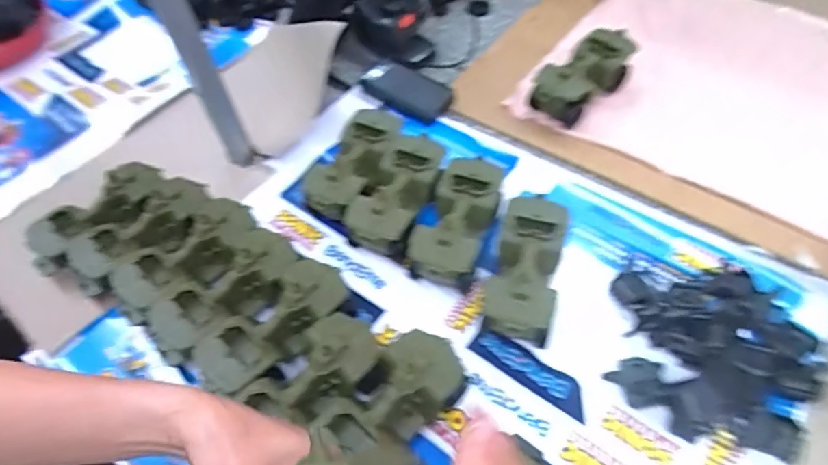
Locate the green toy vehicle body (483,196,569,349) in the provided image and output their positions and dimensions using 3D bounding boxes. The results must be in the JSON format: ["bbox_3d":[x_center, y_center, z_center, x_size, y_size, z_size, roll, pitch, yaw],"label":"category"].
[{"bbox_3d":[0.132,0.046,0.626,0.078,0.079,0.177,11,56,13],"label":"green toy vehicle body"}]

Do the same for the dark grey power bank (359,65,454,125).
[{"bbox_3d":[-0.011,-0.238,0.882,0.164,0.021,0.078,33,63,25],"label":"dark grey power bank"}]

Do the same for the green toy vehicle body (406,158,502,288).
[{"bbox_3d":[0.057,-0.011,0.673,0.081,0.079,0.176,16,57,16],"label":"green toy vehicle body"}]

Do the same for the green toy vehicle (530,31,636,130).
[{"bbox_3d":[0.264,-0.237,0.813,0.169,0.078,0.074,-34,59,-19],"label":"green toy vehicle"}]

